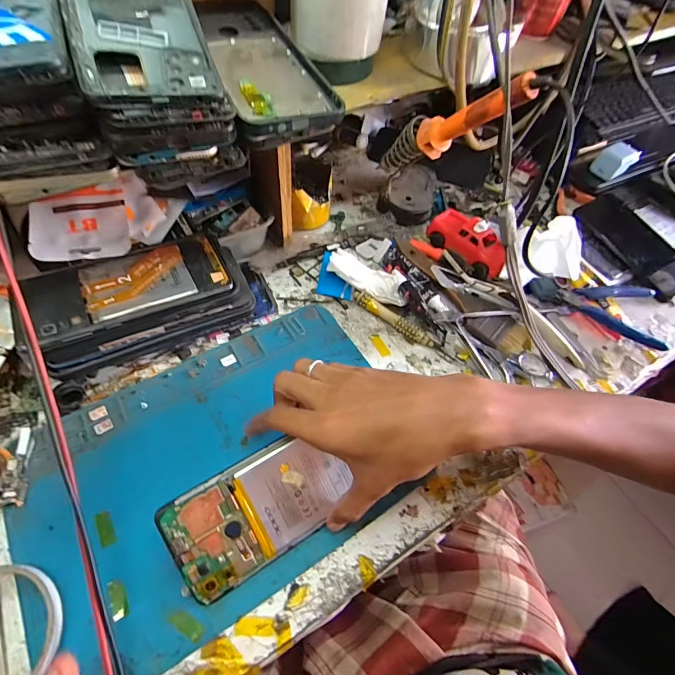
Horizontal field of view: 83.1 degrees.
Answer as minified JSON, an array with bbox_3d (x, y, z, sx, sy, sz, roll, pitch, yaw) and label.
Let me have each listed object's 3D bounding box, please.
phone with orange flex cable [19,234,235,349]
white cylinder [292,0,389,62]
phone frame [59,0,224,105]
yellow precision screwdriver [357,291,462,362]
[{"bbox_3d":[-0.165,-0.044,0.310,0.144,0.014,0.072,-25,62,-18],"label":"phone with orange flex cable"},{"bbox_3d":[0.002,-0.288,0.332,0.079,0.051,0.082,2,59,-5],"label":"white cylinder"},{"bbox_3d":[-0.123,-0.196,0.229,0.073,0.008,0.158,-15,71,-24],"label":"phone frame"},{"bbox_3d":[0.068,-0.012,0.381,0.122,0.014,0.015,35,62,17],"label":"yellow precision screwdriver"}]

